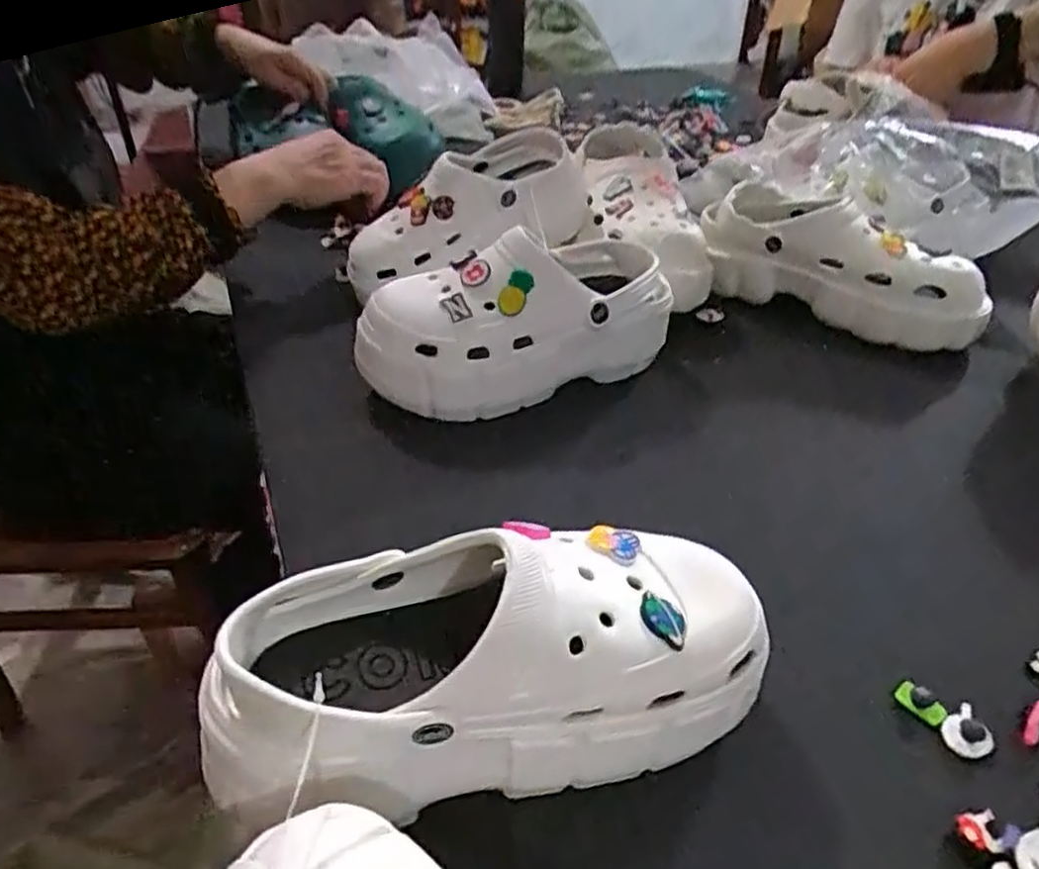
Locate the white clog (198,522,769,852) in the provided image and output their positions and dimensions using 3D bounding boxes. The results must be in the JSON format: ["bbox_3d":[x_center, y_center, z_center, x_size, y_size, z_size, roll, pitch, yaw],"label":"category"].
[{"bbox_3d":[-0.010,0.099,0.326,0.237,0.105,0.088,-7,38,-11],"label":"white clog"}]

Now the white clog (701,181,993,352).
[{"bbox_3d":[0.286,-0.159,0.682,0.250,0.091,0.108,14,39,16],"label":"white clog"}]

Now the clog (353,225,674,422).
[{"bbox_3d":[-0.001,-0.091,0.571,0.240,0.104,0.090,-16,41,-22],"label":"clog"}]

